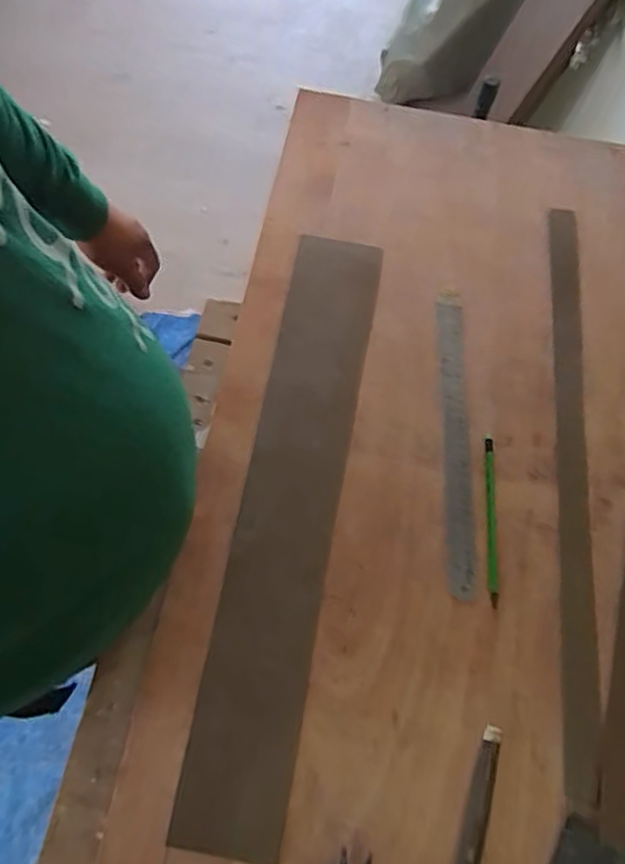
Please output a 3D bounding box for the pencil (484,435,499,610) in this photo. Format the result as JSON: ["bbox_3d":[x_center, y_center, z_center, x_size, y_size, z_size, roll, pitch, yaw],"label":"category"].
[{"bbox_3d":[0.181,0.086,0.576,0.010,0.005,0.168,4,73,-1],"label":"pencil"}]

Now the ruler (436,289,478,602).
[{"bbox_3d":[0.151,0.000,0.603,0.028,0.004,0.332,2,73,-1],"label":"ruler"}]

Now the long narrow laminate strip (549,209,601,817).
[{"bbox_3d":[0.273,0.033,0.600,0.027,0.009,0.626,3,72,10],"label":"long narrow laminate strip"}]

